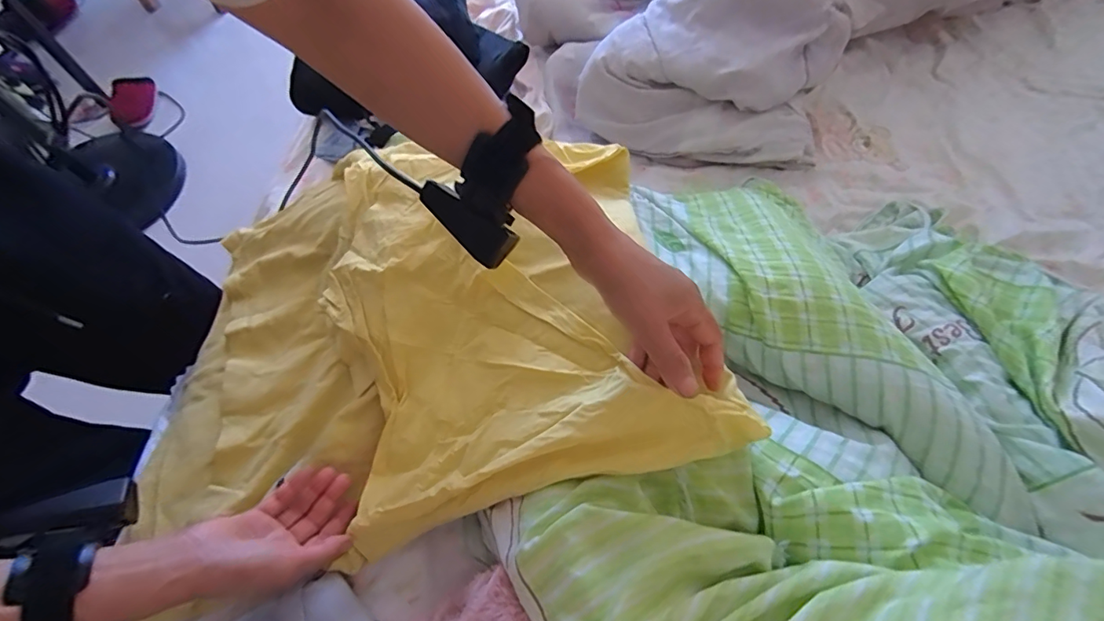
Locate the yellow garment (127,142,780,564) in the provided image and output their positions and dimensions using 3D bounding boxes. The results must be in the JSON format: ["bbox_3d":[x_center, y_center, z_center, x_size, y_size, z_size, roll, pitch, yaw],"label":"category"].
[{"bbox_3d":[-0.146,0.005,0.474,0.509,0.150,0.387,-11,61,-4],"label":"yellow garment"}]

